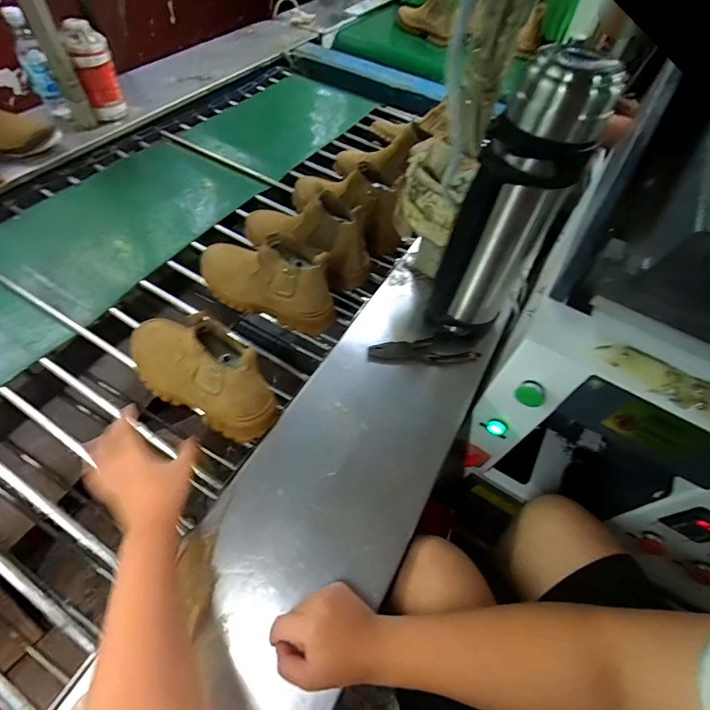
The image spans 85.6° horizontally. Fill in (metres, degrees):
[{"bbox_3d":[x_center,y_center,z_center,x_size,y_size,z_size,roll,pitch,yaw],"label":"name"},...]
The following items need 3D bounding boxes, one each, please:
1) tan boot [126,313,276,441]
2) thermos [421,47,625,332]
[{"bbox_3d":[-0.235,0.010,0.550,0.260,0.143,0.097,28,61,12],"label":"tan boot"},{"bbox_3d":[0.196,-0.170,0.512,0.108,0.372,0.097,30,62,13],"label":"thermos"}]

